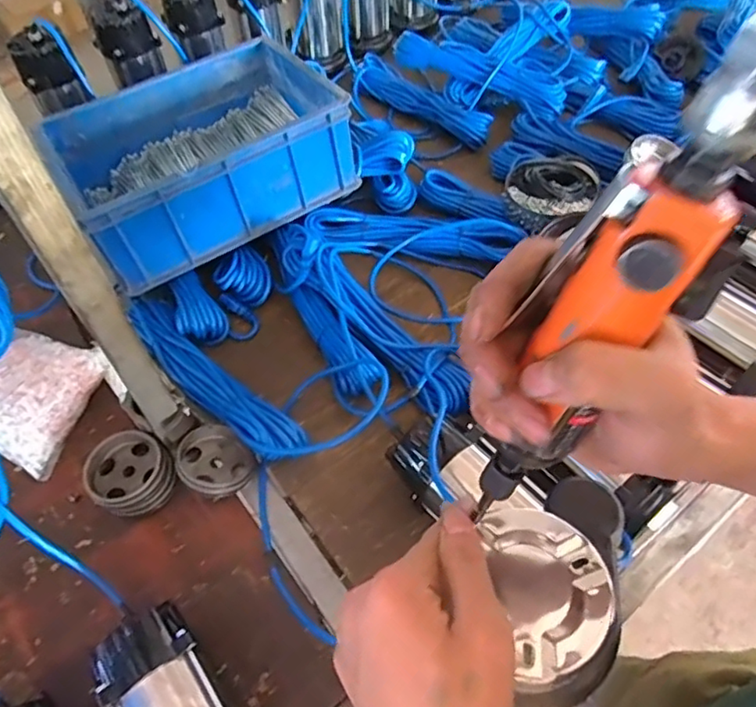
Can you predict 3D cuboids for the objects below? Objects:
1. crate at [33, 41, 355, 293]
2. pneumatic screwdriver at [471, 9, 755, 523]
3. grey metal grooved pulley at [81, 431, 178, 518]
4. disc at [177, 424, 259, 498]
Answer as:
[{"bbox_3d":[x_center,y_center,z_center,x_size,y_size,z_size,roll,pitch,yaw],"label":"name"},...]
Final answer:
[{"bbox_3d":[-0.275,-0.312,0.901,0.384,0.136,0.303,-29,56,-16],"label":"crate"},{"bbox_3d":[0.086,-0.017,0.217,0.043,0.221,0.044,-19,51,-37],"label":"pneumatic screwdriver"},{"bbox_3d":[-0.295,0.142,0.699,0.081,0.054,0.088,-3,53,3],"label":"grey metal grooved pulley"},{"bbox_3d":[-0.198,0.131,0.705,0.092,0.024,0.090,17,34,-11],"label":"disc"}]

